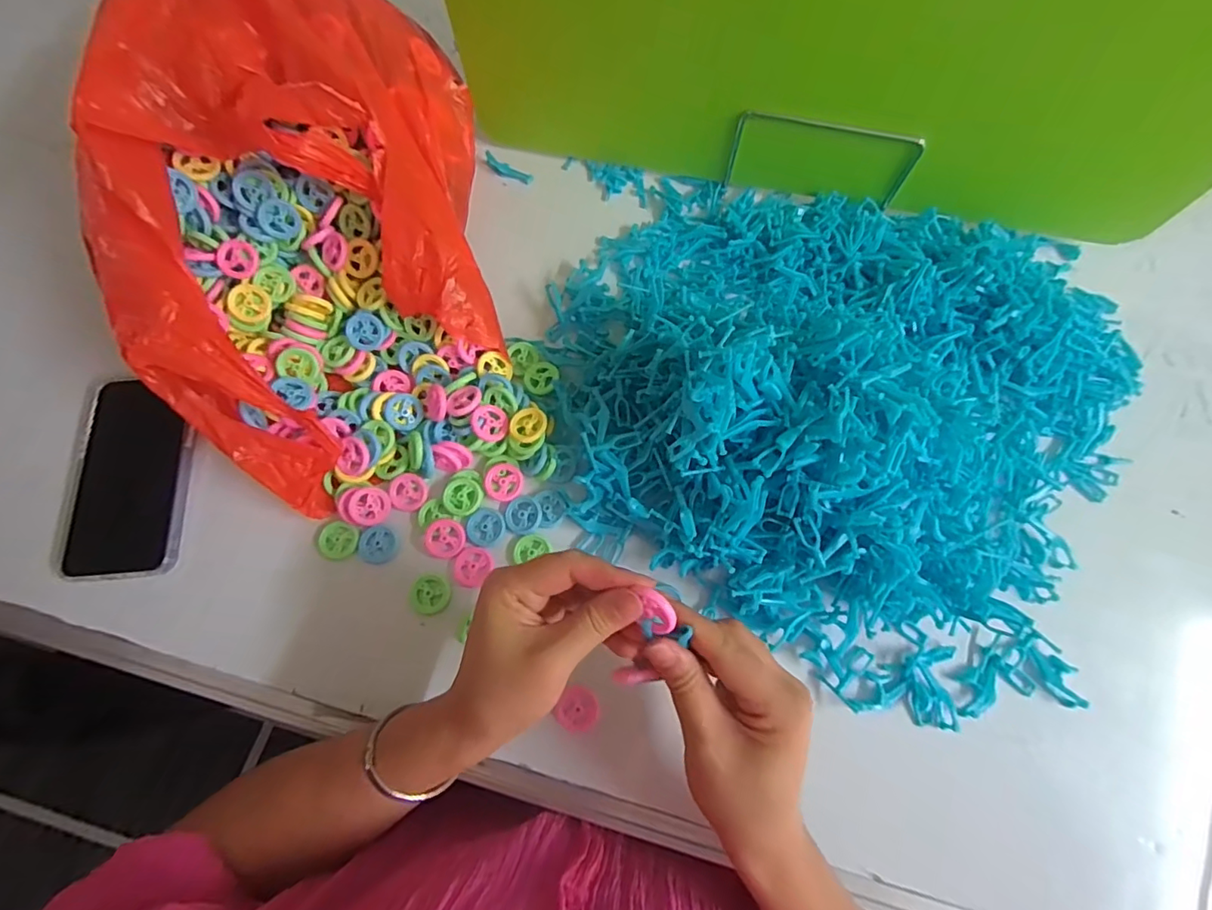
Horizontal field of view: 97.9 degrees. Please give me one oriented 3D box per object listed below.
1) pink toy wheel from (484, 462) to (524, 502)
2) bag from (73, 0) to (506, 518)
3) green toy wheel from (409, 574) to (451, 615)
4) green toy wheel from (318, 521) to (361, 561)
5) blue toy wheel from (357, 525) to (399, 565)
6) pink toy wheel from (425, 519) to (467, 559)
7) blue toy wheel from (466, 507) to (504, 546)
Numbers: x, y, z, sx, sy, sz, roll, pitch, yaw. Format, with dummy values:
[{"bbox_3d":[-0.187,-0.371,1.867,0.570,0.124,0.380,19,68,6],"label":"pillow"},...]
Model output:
[{"bbox_3d":[-0.081,0.021,0.416,0.029,0.005,0.029,0,71,0],"label":"pink toy wheel"},{"bbox_3d":[-0.224,-0.174,0.400,0.248,0.161,0.399,-9,72,-3],"label":"bag"},{"bbox_3d":[-0.131,0.104,0.394,0.029,0.004,0.028,0,71,0],"label":"green toy wheel"},{"bbox_3d":[-0.206,0.066,0.406,0.031,0.011,0.028,13,72,4],"label":"green toy wheel"},{"bbox_3d":[-0.176,0.069,0.408,0.028,0.008,0.028,0,71,0],"label":"blue toy wheel"},{"bbox_3d":[-0.123,0.065,0.405,0.029,0.004,0.029,1,84,-13],"label":"pink toy wheel"},{"bbox_3d":[-0.094,0.056,0.409,0.028,0.004,0.029,0,71,0],"label":"blue toy wheel"}]

